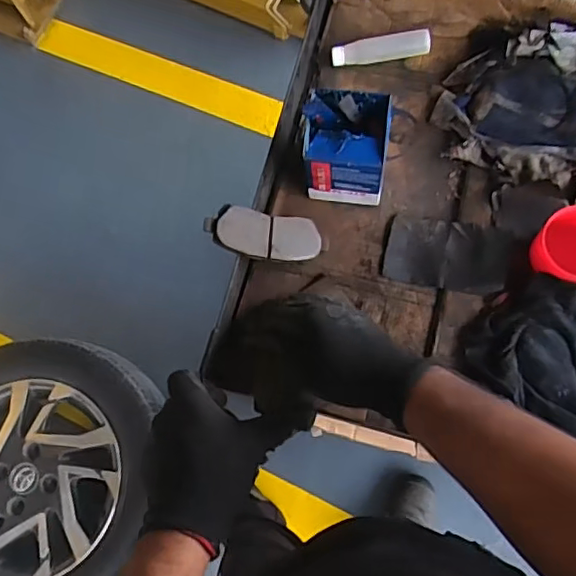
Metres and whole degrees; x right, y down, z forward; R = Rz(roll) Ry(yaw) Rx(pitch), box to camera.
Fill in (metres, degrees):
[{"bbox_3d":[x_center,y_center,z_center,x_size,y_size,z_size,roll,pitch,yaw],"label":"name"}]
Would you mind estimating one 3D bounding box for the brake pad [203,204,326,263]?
[{"bbox_3d":[-0.018,-0.050,0.561,0.120,0.012,0.047,7,74,-20],"label":"brake pad"}]

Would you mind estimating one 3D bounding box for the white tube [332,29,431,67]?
[{"bbox_3d":[0.104,-0.267,0.644,0.106,0.020,0.026,-7,75,4],"label":"white tube"}]

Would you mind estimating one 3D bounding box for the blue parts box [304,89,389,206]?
[{"bbox_3d":[0.059,-0.136,0.567,0.082,0.081,0.084,0,75,7],"label":"blue parts box"}]

